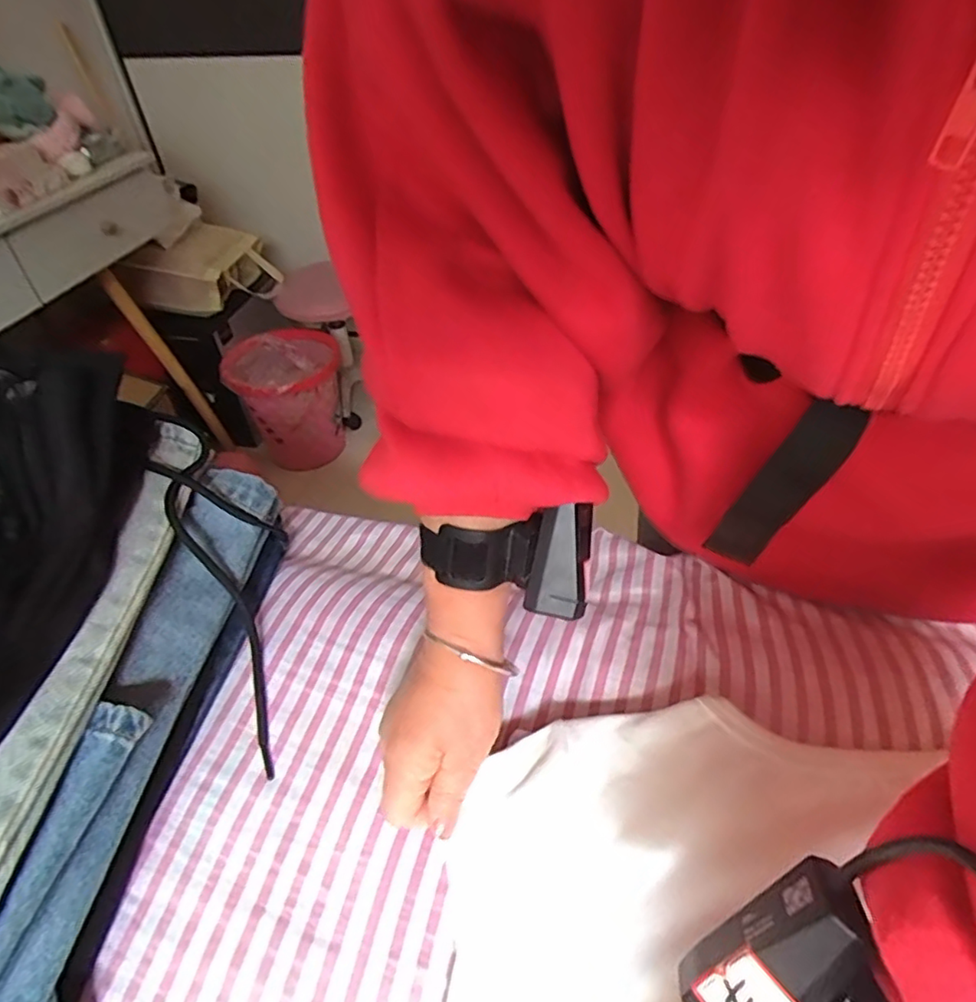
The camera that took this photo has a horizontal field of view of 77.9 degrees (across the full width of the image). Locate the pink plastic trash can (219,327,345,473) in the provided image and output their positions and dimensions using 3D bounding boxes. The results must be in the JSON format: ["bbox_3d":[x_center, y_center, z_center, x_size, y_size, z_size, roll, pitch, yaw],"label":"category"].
[{"bbox_3d":[-0.521,-0.292,1.632,0.285,0.273,0.349,-25,48,-21],"label":"pink plastic trash can"}]

